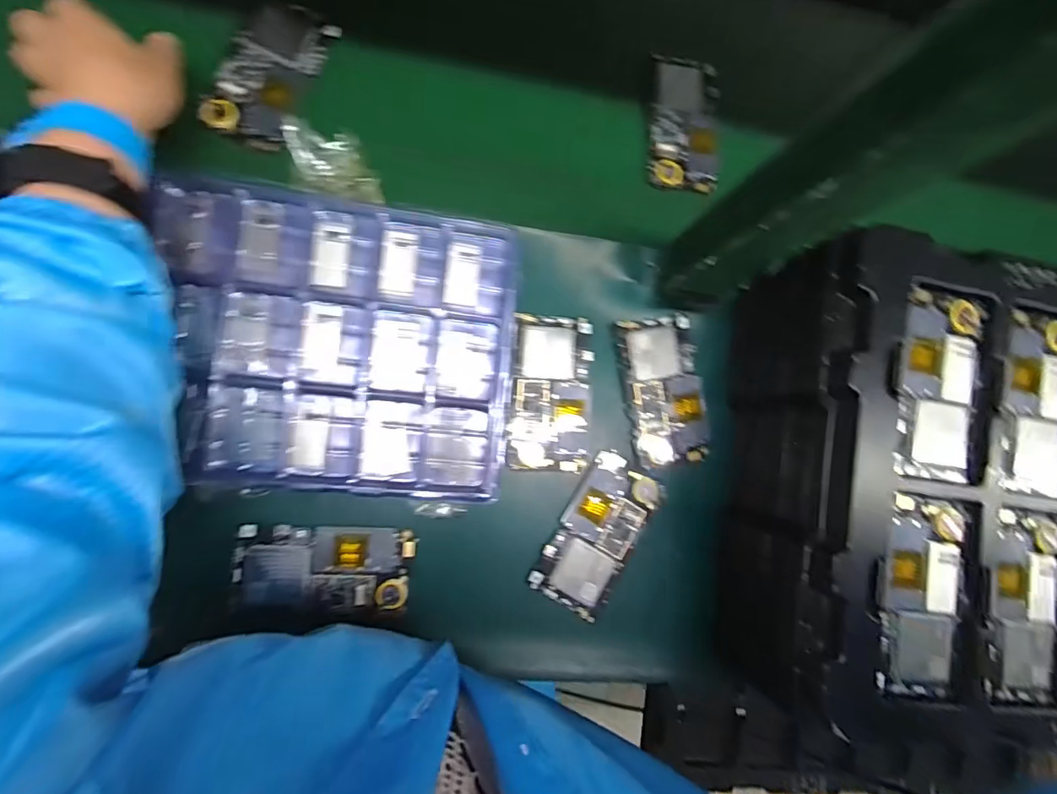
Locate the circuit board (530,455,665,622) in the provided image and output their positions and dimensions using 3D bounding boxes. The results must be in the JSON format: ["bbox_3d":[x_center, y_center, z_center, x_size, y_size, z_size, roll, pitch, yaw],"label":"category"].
[{"bbox_3d":[0.056,0.111,0.413,0.065,0.004,0.122,33,83,-7],"label":"circuit board"}]

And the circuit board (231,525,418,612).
[{"bbox_3d":[-0.149,0.126,0.375,0.122,0.008,0.059,6,87,-9],"label":"circuit board"}]

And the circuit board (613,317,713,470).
[{"bbox_3d":[0.114,-0.005,0.432,0.069,0.011,0.122,-8,89,-10],"label":"circuit board"}]

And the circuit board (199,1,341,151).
[{"bbox_3d":[-0.205,-0.257,0.401,0.064,0.015,0.122,26,84,-7],"label":"circuit board"}]

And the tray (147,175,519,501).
[{"bbox_3d":[-0.143,-0.037,0.369,0.263,0.037,0.207,6,87,-9],"label":"tray"}]

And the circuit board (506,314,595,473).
[{"bbox_3d":[0.019,-0.003,0.412,0.066,0.007,0.122,5,87,-9],"label":"circuit board"}]

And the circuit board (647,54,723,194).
[{"bbox_3d":[0.144,-0.249,0.466,0.067,0.017,0.124,3,87,-9],"label":"circuit board"}]

